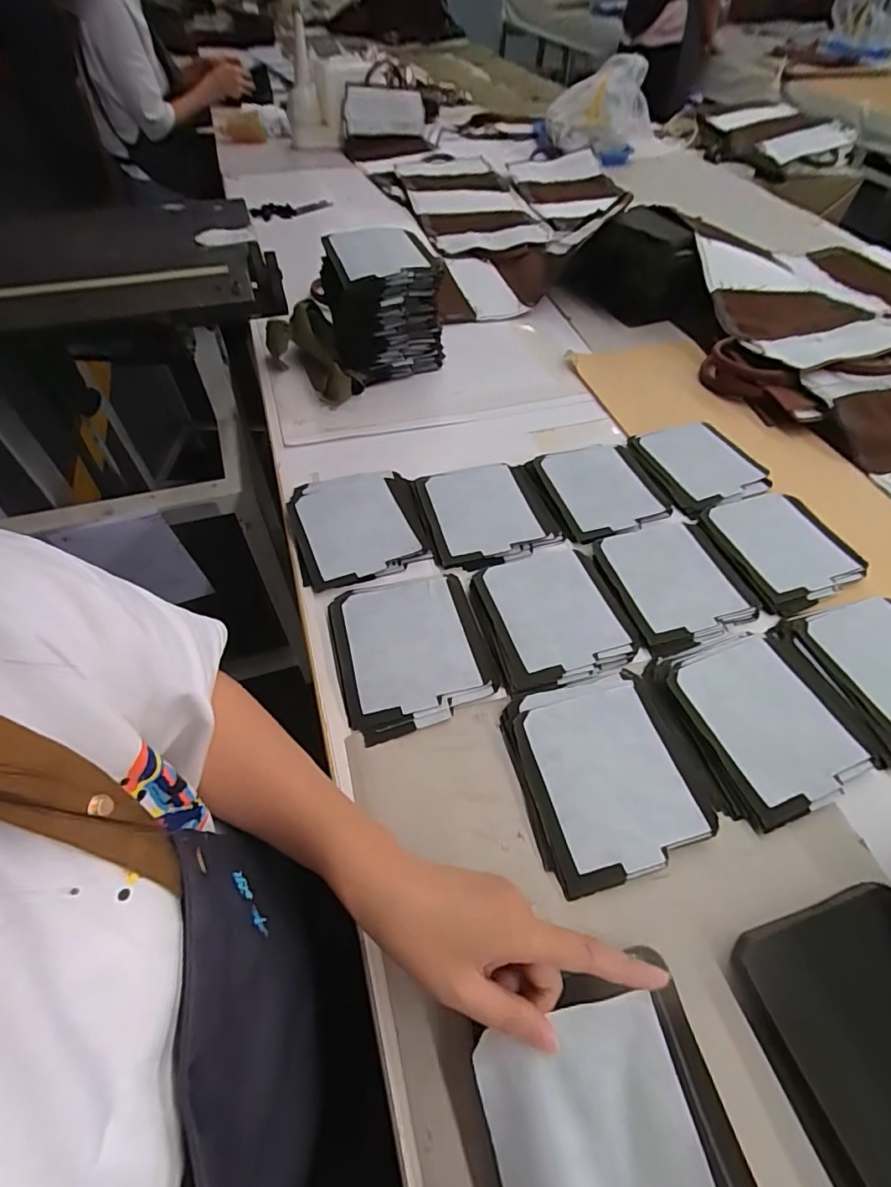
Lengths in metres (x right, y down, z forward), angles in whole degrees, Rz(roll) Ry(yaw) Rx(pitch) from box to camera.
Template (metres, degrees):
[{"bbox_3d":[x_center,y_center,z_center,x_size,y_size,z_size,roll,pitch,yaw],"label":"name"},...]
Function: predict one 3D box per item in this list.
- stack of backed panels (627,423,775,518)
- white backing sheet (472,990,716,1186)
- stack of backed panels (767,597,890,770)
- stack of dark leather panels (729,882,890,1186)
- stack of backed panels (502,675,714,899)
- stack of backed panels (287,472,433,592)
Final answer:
[{"bbox_3d":[0.323,-0.166,0.647,0.131,0.014,0.143,-16,55,-11],"label":"stack of backed panels"},{"bbox_3d":[0.077,0.281,0.252,0.100,0.037,0.118,-9,54,-7],"label":"white backing sheet"},{"bbox_3d":[0.406,0.072,0.477,0.152,0.014,0.145,-14,54,-10],"label":"stack of backed panels"},{"bbox_3d":[0.266,0.272,0.314,0.129,0.020,0.138,-14,54,-10],"label":"stack of dark leather panels"},{"bbox_3d":[0.127,0.141,0.415,0.136,0.010,0.152,-13,54,-9],"label":"stack of backed panels"},{"bbox_3d":[-0.096,-0.078,0.564,0.138,0.022,0.152,-15,54,-11],"label":"stack of backed panels"}]

